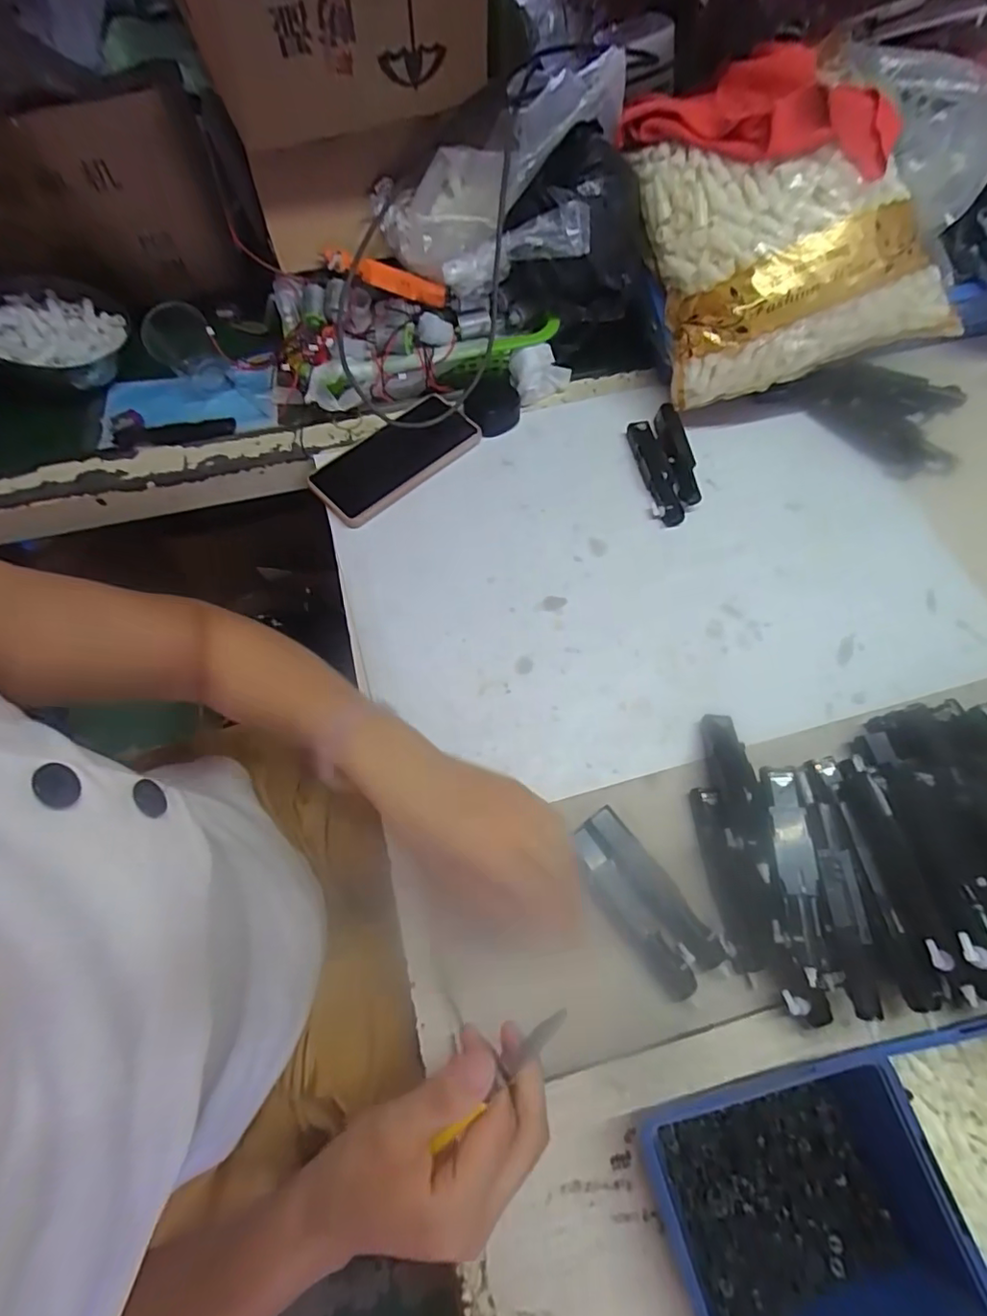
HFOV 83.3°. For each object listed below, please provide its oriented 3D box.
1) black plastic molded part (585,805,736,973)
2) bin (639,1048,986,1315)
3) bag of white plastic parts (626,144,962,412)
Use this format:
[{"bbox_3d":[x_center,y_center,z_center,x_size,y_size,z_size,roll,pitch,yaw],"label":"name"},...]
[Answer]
[{"bbox_3d":[0.112,0.162,0.391,0.028,0.013,0.121,-37,71,-15],"label":"black plastic molded part"},{"bbox_3d":[0.167,0.297,0.304,0.151,0.061,0.121,-16,67,-7],"label":"bin"},{"bbox_3d":[0.270,-0.369,0.521,0.241,0.131,0.199,-12,67,-5],"label":"bag of white plastic parts"}]

